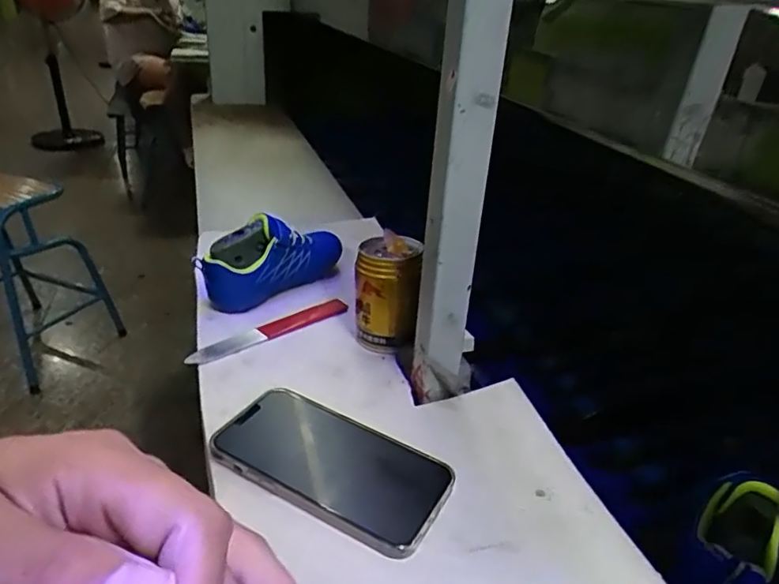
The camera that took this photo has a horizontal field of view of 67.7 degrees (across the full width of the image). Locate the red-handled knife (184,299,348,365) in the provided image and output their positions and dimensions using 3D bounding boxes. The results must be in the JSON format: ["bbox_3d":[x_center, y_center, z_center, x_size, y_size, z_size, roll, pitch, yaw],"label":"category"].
[{"bbox_3d":[-0.114,0.037,0.556,0.164,0.012,0.032,-18,35,-35],"label":"red-handled knife"}]

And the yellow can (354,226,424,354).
[{"bbox_3d":[-0.002,0.002,0.529,0.055,0.098,0.053,4,28,-2],"label":"yellow can"}]

